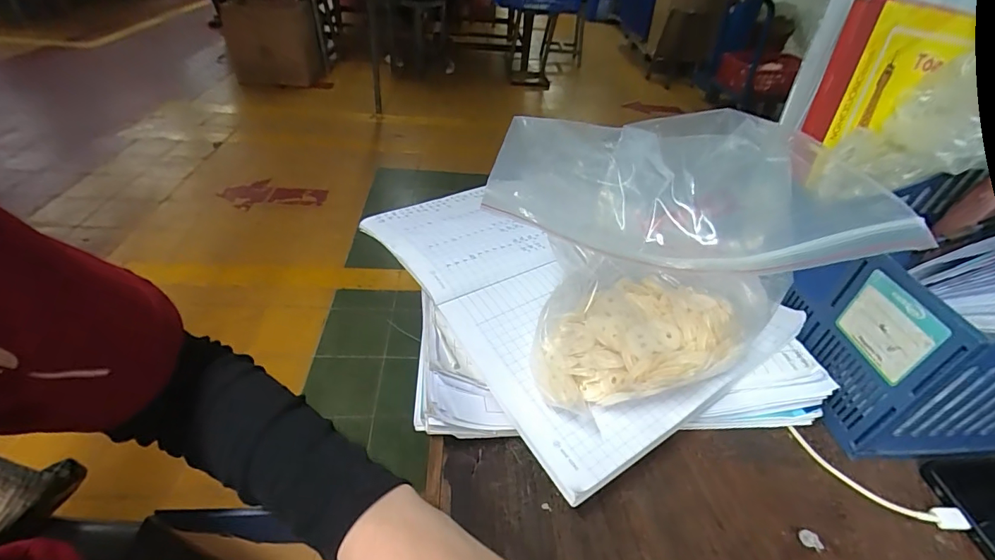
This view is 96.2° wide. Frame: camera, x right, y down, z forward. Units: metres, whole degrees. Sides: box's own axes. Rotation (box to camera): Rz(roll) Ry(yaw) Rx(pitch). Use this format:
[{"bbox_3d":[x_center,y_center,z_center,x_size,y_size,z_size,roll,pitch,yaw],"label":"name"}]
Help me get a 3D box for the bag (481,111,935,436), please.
[{"bbox_3d":[0.127,-0.008,0.324,0.253,0.169,0.140,-3,41,-11],"label":"bag"}]

